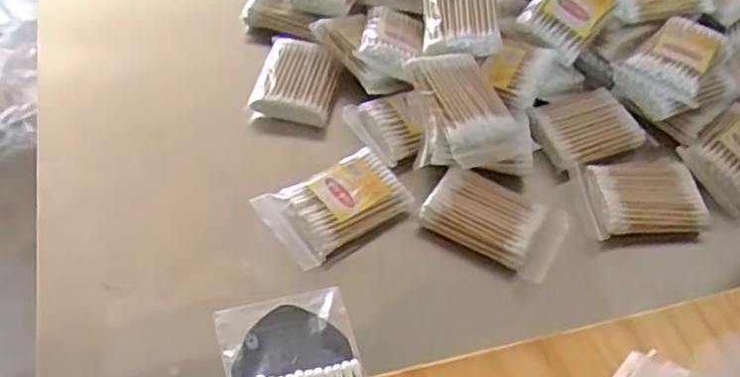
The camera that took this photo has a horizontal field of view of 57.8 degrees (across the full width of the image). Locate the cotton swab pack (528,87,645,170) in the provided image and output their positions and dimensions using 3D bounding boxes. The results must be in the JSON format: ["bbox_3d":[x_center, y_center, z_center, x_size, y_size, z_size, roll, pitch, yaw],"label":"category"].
[{"bbox_3d":[0.163,-0.048,0.509,0.080,0.015,0.060,-14,54,-16],"label":"cotton swab pack"}]

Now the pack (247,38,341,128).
[{"bbox_3d":[-0.056,-0.084,0.529,0.060,0.021,0.078,11,52,3],"label":"pack"}]

